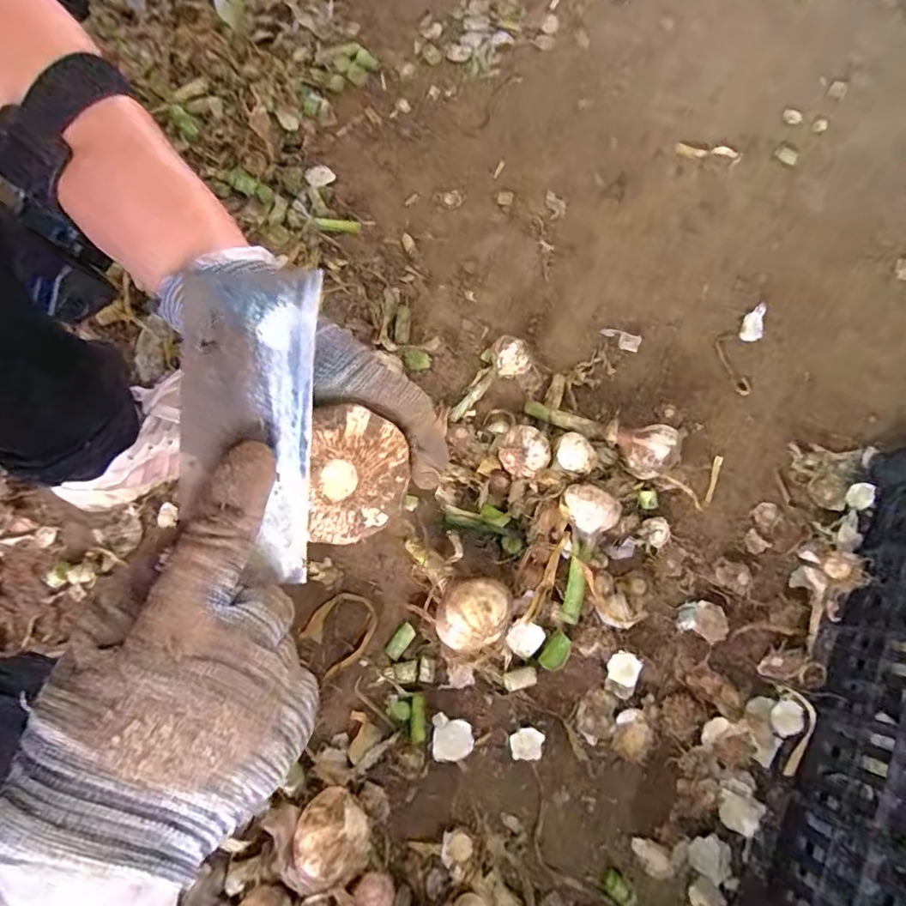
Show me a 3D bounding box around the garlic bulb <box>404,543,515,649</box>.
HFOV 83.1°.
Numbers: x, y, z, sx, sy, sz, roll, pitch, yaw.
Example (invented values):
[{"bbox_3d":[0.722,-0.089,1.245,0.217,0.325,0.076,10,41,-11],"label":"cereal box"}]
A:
[{"bbox_3d":[-0.006,0.126,0.442,0.106,0.071,0.060,27,76,10],"label":"garlic bulb"}]

